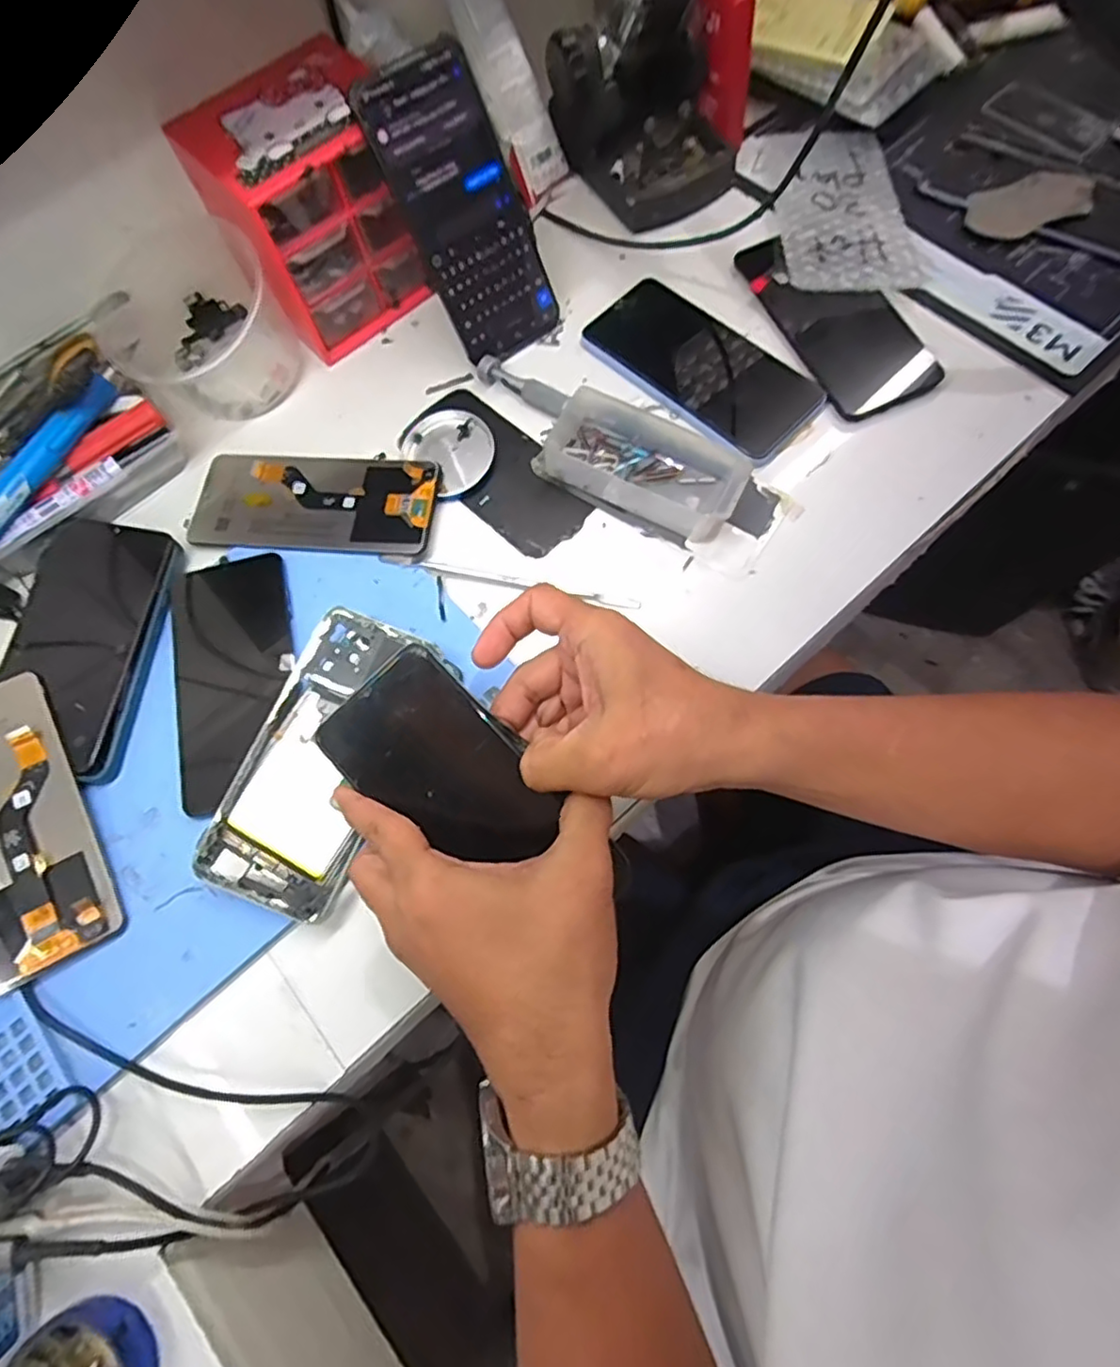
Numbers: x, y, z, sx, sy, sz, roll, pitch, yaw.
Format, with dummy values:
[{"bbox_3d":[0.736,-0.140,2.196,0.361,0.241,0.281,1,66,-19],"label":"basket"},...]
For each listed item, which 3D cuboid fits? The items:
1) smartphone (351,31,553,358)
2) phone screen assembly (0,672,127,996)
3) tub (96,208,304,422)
[{"bbox_3d":[-0.062,-0.311,0.431,0.080,0.167,0.010,-37,38,-10],"label":"smartphone"},{"bbox_3d":[-0.304,0.078,0.358,0.073,0.007,0.164,-26,78,-10],"label":"phone screen assembly"},{"bbox_3d":[-0.257,-0.254,0.462,0.113,0.069,0.108,0,72,1],"label":"tub"}]

